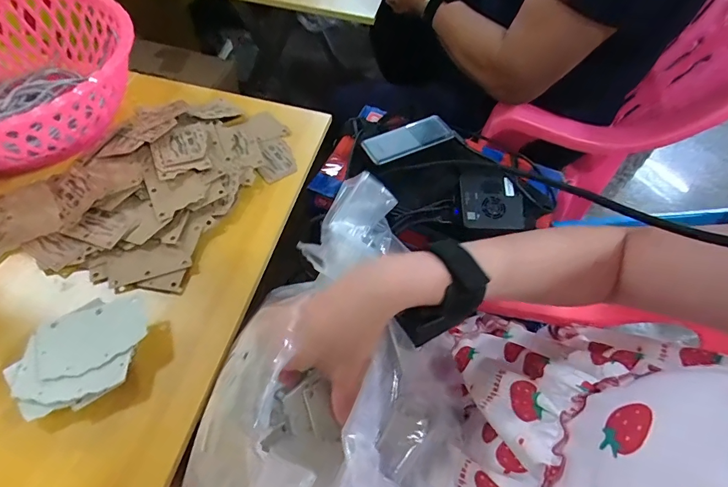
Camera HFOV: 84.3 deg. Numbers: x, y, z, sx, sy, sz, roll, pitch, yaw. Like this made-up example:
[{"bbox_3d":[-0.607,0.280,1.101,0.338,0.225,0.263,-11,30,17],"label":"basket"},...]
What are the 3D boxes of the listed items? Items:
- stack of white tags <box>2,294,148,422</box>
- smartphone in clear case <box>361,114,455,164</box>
[{"bbox_3d":[-0.242,0.098,0.350,0.107,0.027,0.081,-25,61,-19],"label":"stack of white tags"},{"bbox_3d":[0.061,-0.146,0.564,0.121,0.010,0.057,-28,60,-12],"label":"smartphone in clear case"}]

